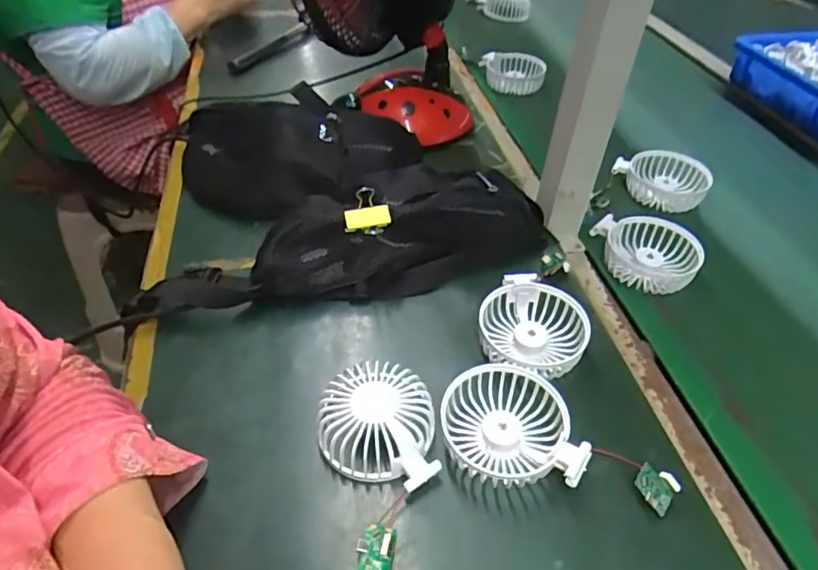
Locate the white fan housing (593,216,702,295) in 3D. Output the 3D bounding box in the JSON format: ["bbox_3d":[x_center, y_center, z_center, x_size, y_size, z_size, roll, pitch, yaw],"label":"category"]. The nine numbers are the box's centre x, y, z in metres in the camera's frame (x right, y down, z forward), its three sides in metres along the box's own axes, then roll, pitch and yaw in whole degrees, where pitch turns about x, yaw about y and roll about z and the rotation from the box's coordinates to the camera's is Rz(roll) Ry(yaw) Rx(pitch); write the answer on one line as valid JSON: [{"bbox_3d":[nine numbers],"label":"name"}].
[{"bbox_3d":[0.237,-0.031,0.540,0.095,0.030,0.078,7,45,5],"label":"white fan housing"}]

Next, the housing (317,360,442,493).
[{"bbox_3d":[-0.024,0.103,0.398,0.084,0.039,0.091,-3,45,-5],"label":"housing"}]

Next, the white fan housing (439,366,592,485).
[{"bbox_3d":[0.075,0.104,0.399,0.098,0.036,0.080,7,45,6],"label":"white fan housing"}]

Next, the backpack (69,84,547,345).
[{"bbox_3d":[-0.081,-0.109,0.575,0.396,0.075,0.285,-6,46,-8],"label":"backpack"}]

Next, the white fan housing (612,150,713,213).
[{"bbox_3d":[0.295,-0.123,0.632,0.098,0.032,0.086,31,52,26],"label":"white fan housing"}]

